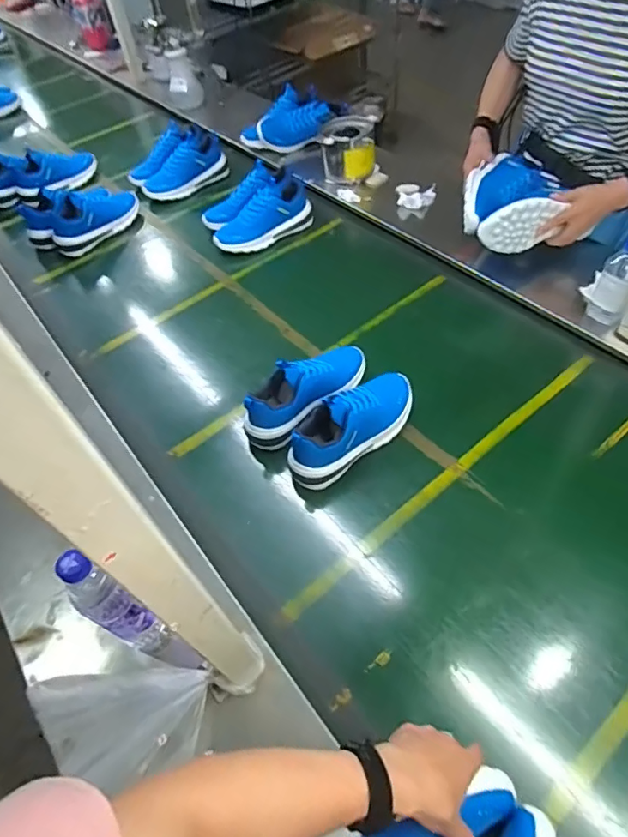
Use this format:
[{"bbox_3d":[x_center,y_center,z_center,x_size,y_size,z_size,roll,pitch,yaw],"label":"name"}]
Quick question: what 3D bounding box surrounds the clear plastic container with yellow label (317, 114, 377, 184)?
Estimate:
[{"bbox_3d":[0.089,-0.721,1.341,0.142,0.109,0.156,-4,53,1],"label":"clear plastic container with yellow label"}]

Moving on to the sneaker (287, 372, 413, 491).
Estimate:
[{"bbox_3d":[0.064,0.003,0.825,0.255,0.120,0.098,-31,57,-18],"label":"sneaker"}]

